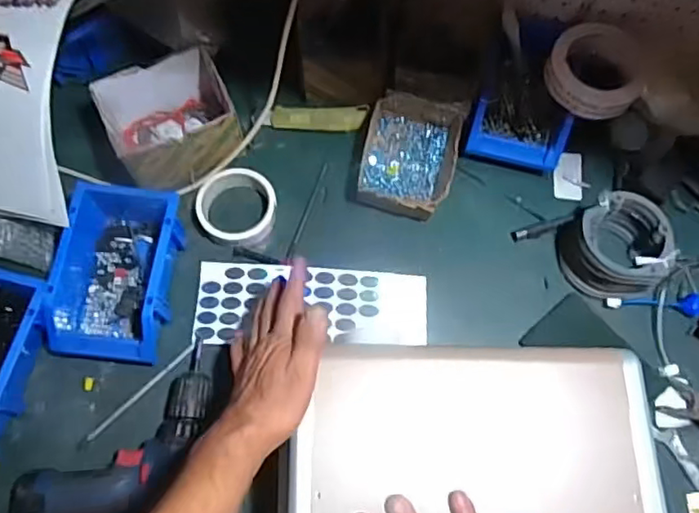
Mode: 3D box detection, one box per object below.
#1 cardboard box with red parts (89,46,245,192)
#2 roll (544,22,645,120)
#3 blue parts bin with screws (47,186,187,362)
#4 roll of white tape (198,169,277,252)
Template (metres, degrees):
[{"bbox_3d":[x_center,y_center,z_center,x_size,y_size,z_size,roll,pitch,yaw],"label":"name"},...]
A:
[{"bbox_3d":[-0.208,-0.156,0.701,0.140,0.095,0.113,-26,72,-11],"label":"cardboard box with red parts"},{"bbox_3d":[0.285,-0.215,0.684,0.113,0.046,0.102,35,72,11],"label":"roll"},{"bbox_3d":[-0.253,0.013,0.653,0.114,0.075,0.195,5,69,0],"label":"blue parts bin with screws"},{"bbox_3d":[-0.133,-0.059,0.702,0.090,0.031,0.088,1,69,-2],"label":"roll of white tape"}]

